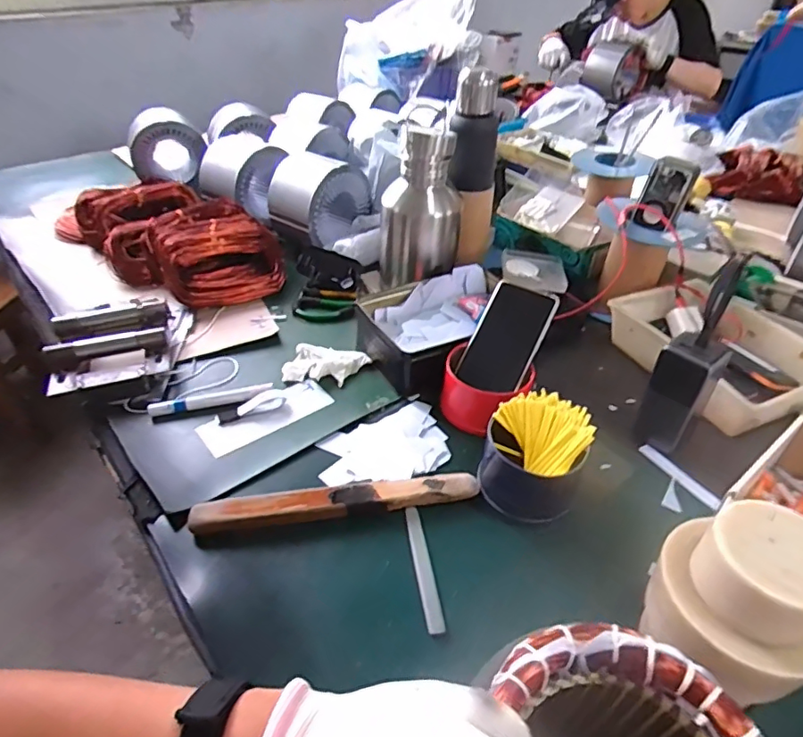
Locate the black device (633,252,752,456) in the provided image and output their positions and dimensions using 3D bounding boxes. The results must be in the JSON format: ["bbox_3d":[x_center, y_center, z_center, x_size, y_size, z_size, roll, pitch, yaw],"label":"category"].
[{"bbox_3d":[0.301,-0.005,0.558,0.051,0.219,0.053,-32,49,-32],"label":"black device"}]

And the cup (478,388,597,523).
[{"bbox_3d":[0.133,0.087,0.537,0.092,0.080,0.100,0,40,0],"label":"cup"}]

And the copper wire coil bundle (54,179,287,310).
[{"bbox_3d":[-0.395,-0.225,0.909,0.463,0.090,0.186,25,46,28],"label":"copper wire coil bundle"}]

